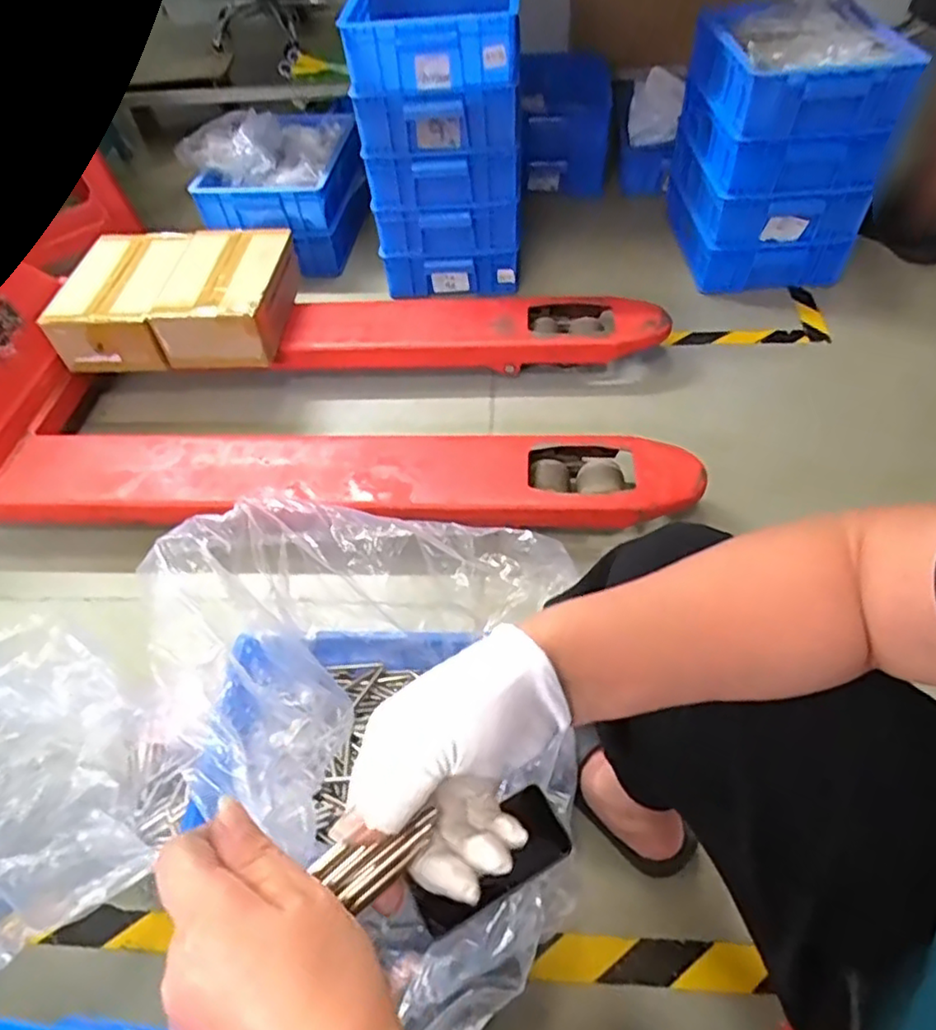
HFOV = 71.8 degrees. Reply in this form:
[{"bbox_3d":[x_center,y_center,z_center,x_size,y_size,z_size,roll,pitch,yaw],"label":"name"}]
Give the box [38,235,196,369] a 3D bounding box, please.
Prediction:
[{"bbox_3d":[-0.643,-0.410,1.236,0.217,0.127,0.258,-2,51,3],"label":"box"}]

